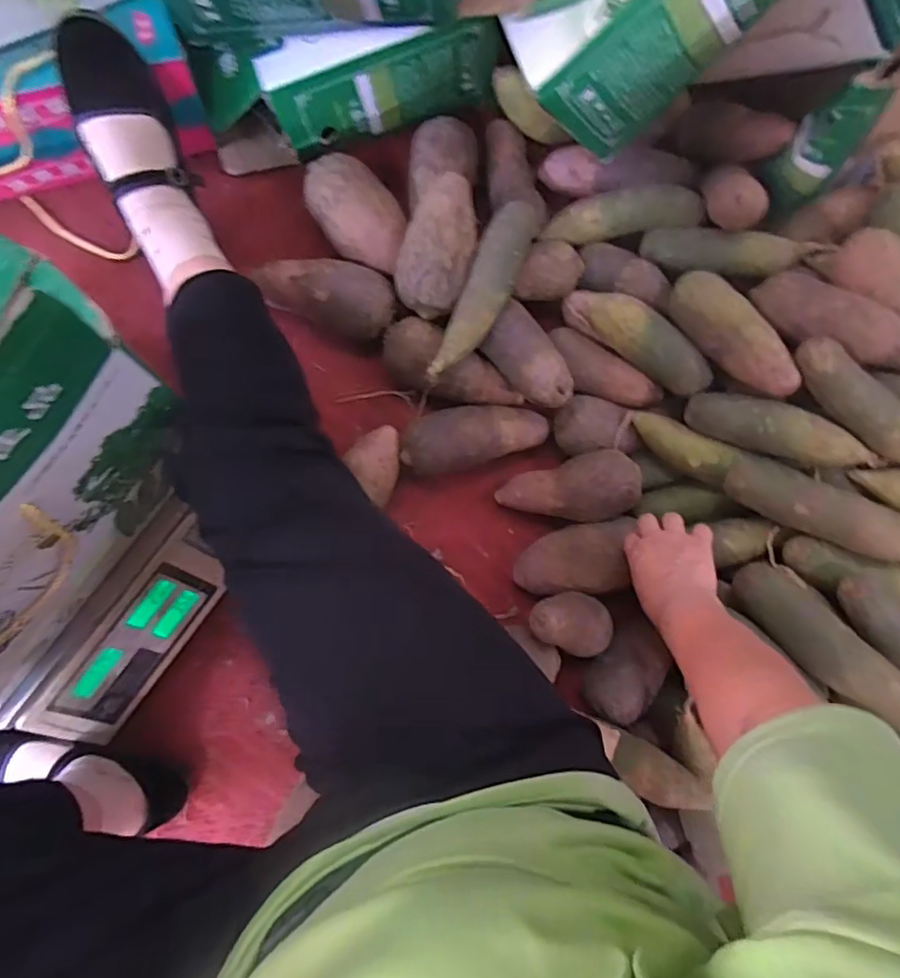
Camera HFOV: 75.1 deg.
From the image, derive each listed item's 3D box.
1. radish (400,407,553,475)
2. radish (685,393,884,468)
[{"bbox_3d":[0.030,-0.064,0.714,0.181,0.064,0.071,-13,87,-24],"label":"radish"},{"bbox_3d":[0.374,-0.066,0.658,0.190,0.064,0.065,14,83,-6],"label":"radish"}]

